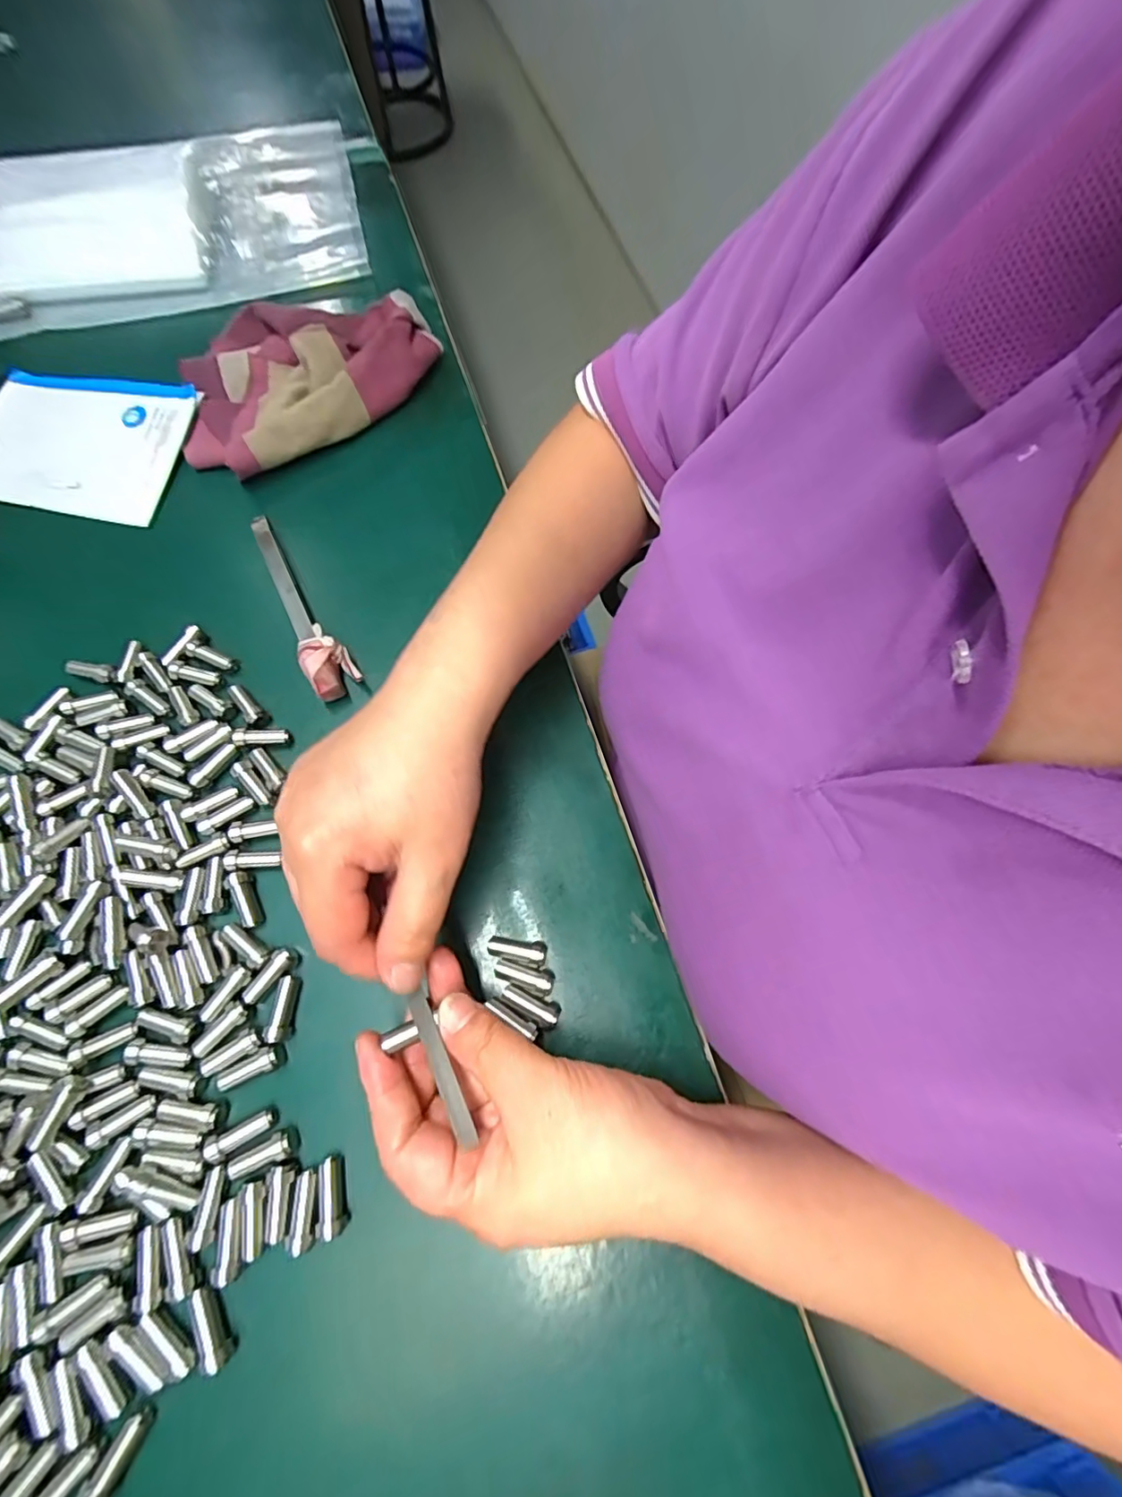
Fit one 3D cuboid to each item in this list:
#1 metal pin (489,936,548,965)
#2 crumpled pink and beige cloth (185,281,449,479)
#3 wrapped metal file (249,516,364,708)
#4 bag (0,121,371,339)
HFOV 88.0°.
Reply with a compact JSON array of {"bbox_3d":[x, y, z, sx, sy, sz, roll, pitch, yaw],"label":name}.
[{"bbox_3d":[-0.020,0.093,0.270,0.027,0.009,0.009,9,69,2],"label":"metal pin"},{"bbox_3d":[-0.173,-0.253,0.381,0.178,0.037,0.120,-35,74,-14],"label":"crumpled pink and beige cloth"},{"bbox_3d":[-0.152,-0.084,0.331,0.024,0.015,0.132,-29,72,-12],"label":"wrapped metal file"},{"bbox_3d":[-0.307,-0.395,0.433,0.315,0.043,0.162,-20,71,-8],"label":"bag"}]

